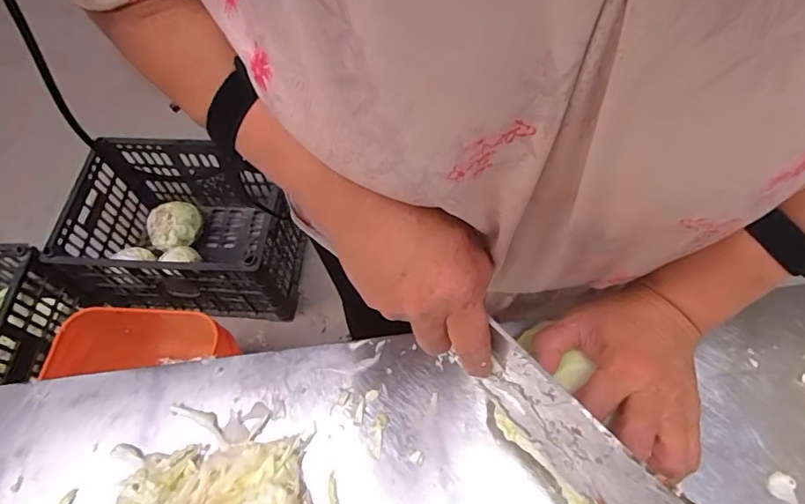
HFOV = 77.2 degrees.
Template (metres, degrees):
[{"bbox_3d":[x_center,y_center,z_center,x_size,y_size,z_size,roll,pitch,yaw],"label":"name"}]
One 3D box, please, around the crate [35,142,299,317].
[{"bbox_3d":[-0.528,-0.051,1.234,0.513,0.284,0.330,2,61,4],"label":"crate"}]

